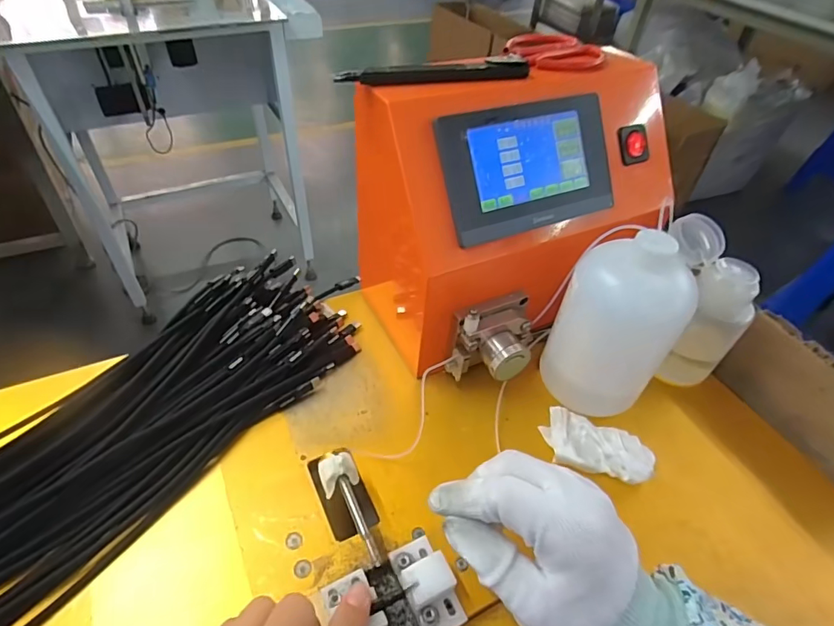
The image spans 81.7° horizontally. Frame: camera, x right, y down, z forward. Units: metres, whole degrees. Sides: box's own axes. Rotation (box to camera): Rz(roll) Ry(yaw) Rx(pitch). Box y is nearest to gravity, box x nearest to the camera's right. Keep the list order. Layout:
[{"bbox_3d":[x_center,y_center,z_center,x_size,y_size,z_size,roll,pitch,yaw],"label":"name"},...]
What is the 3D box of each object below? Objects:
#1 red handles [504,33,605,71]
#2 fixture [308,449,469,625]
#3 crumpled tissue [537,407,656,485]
[{"bbox_3d":[0.107,-0.206,0.379,0.071,0.015,0.055,-21,51,-23],"label":"red handles"},{"bbox_3d":[-0.008,0.166,0.262,0.062,0.052,0.192,-14,48,-25],"label":"fixture"},{"bbox_3d":[0.131,0.095,0.349,0.078,0.017,0.046,17,47,11],"label":"crumpled tissue"}]

